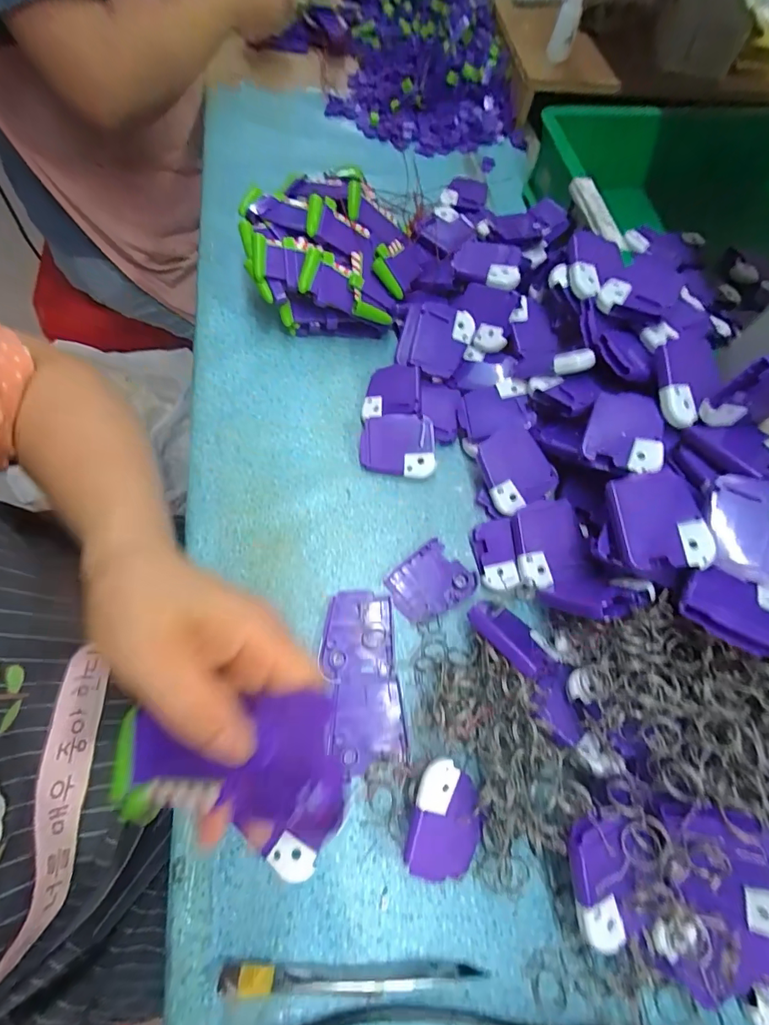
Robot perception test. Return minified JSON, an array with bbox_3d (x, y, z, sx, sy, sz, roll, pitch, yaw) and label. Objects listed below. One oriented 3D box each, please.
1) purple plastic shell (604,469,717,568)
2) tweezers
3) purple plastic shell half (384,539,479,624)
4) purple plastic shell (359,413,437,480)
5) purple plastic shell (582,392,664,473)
[{"bbox_3d":[0.168,0.005,0.269,0.049,0.012,0.061,-7,67,-8],"label":"purple plastic shell"},{"bbox_3d":[-0.018,0.254,0.238,0.142,0.012,0.013,1,67,-2],"label":"tweezers"},{"bbox_3d":[0.035,0.054,0.334,0.058,0.004,0.050,-35,73,-16],"label":"purple plastic shell half"},{"bbox_3d":[0.012,-0.057,0.369,0.061,0.013,0.050,7,89,4],"label":"purple plastic shell"},{"bbox_3d":[0.173,-0.057,0.313,0.051,0.012,0.056,18,76,19],"label":"purple plastic shell"}]

